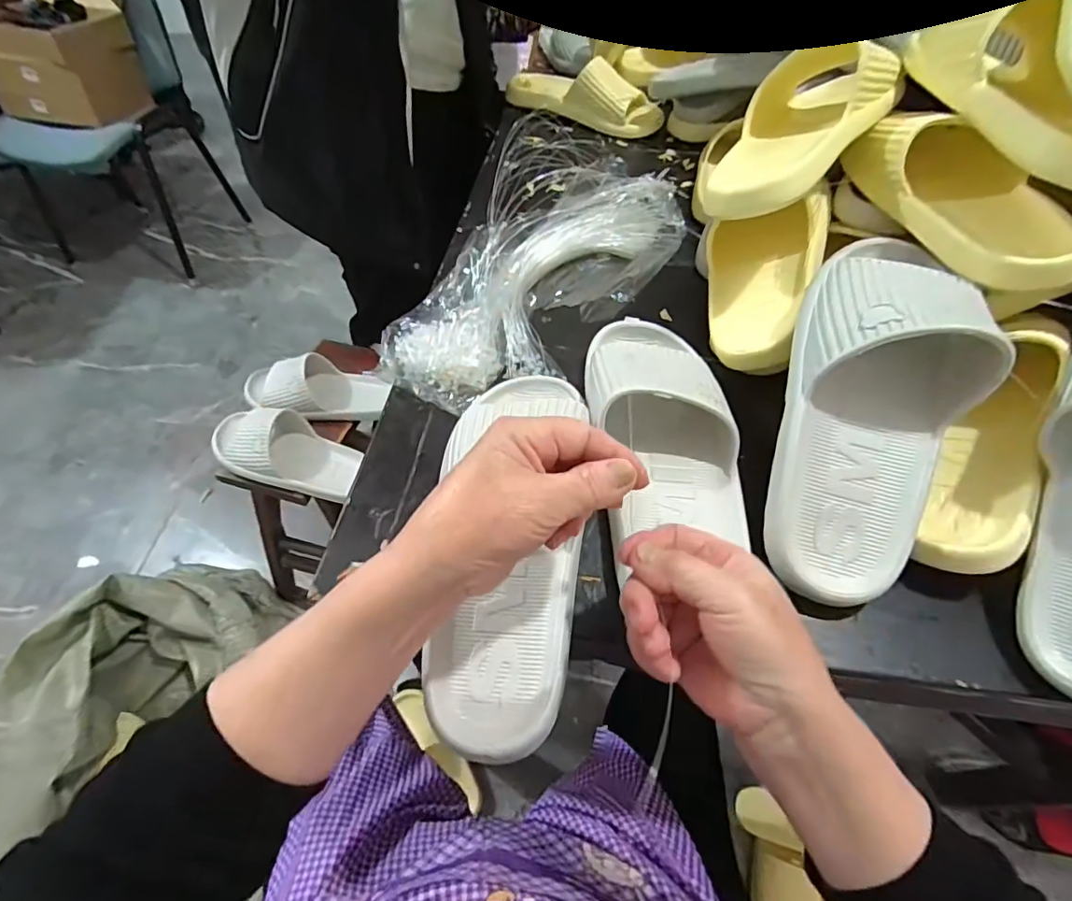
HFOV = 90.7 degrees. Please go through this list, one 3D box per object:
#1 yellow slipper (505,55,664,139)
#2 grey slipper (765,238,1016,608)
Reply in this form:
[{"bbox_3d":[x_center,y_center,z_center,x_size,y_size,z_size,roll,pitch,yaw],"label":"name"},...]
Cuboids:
[{"bbox_3d":[0.070,-0.542,0.795,0.261,0.063,0.098,33,59,22],"label":"yellow slipper"},{"bbox_3d":[0.224,-0.030,0.350,0.107,0.081,0.262,15,86,10],"label":"grey slipper"}]

